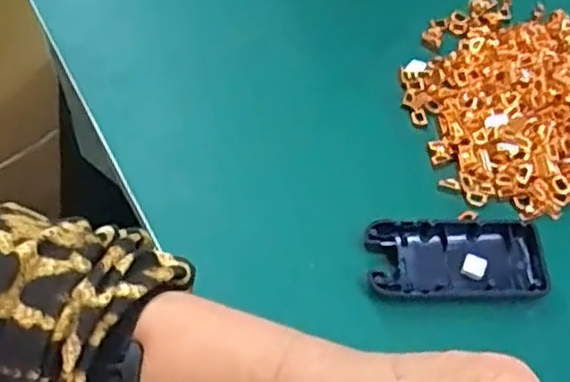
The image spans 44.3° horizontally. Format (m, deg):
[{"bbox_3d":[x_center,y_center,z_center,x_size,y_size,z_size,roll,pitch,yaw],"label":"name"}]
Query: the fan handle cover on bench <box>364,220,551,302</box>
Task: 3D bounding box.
[{"bbox_3d":[0.092,0.038,0.375,0.093,0.012,0.046,-1,58,-6],"label":"fan handle cover on bench"}]

